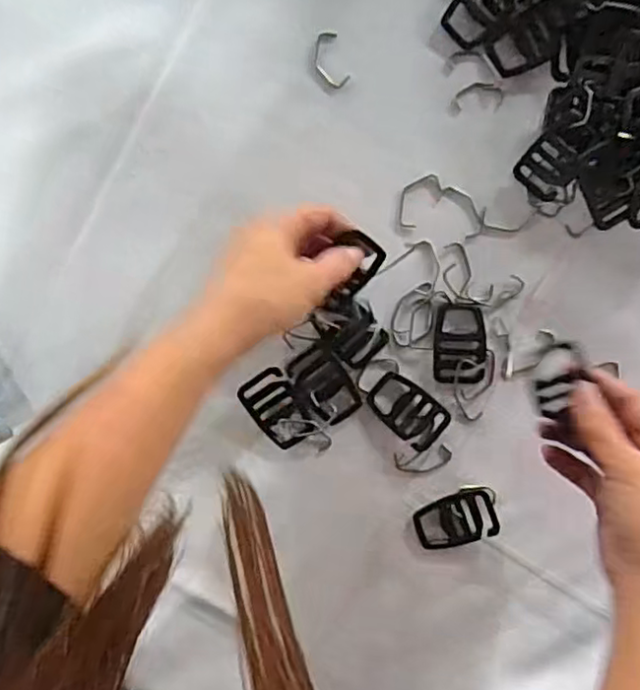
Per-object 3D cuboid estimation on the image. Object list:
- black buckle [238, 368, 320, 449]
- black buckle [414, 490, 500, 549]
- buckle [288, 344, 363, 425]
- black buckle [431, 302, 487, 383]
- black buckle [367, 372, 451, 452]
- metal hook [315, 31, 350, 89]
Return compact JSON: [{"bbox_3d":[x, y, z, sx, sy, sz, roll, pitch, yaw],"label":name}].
[{"bbox_3d":[-0.029,0.045,0.440,0.033,0.007,0.056,-35,93,5],"label":"black buckle"},{"bbox_3d":[0.094,0.122,0.442,0.055,0.010,0.033,-20,94,4],"label":"black buckle"},{"bbox_3d":[0.004,0.028,0.440,0.038,0.004,0.055,-32,93,4],"label":"buckle"},{"bbox_3d":[0.096,0.000,0.436,0.035,0.004,0.054,2,95,2],"label":"black buckle"},{"bbox_3d":[0.060,0.045,0.440,0.055,0.006,0.034,38,95,-1],"label":"black buckle"},{"bbox_3d":[0.006,-0.190,0.425,0.019,0.004,0.038,-17,94,3],"label":"metal hook"}]

